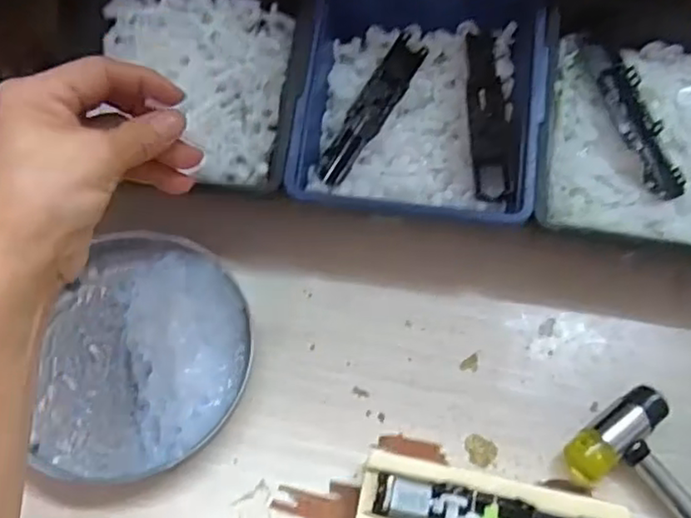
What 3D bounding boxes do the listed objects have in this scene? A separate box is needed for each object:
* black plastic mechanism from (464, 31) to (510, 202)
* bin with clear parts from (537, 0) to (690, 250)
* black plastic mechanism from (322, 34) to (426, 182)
[{"bbox_3d":[0.089,-0.090,0.410,0.023,0.013,0.114,-1,65,-2],"label":"black plastic mechanism"},{"bbox_3d":[0.194,-0.087,0.412,0.143,0.056,0.174,10,65,3],"label":"bin with clear parts"},{"bbox_3d":[0.016,-0.095,0.416,0.024,0.024,0.119,29,67,12],"label":"black plastic mechanism"}]

